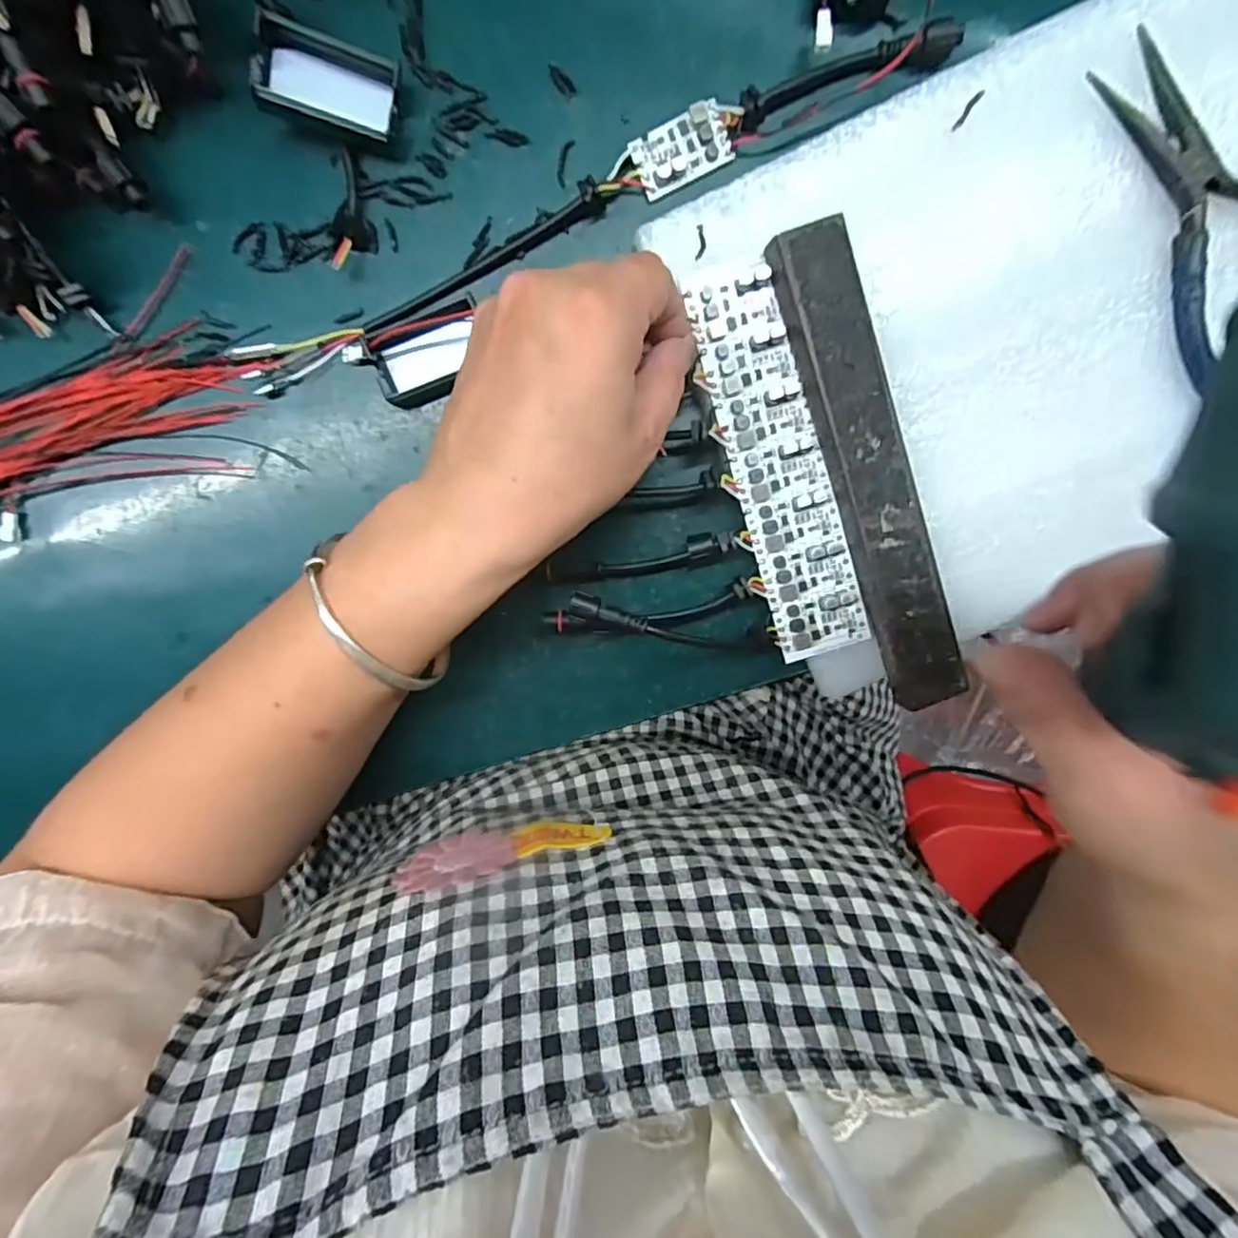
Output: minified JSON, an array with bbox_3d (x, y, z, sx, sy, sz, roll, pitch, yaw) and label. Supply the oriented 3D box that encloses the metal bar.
[{"bbox_3d":[0.109,-0.059,0.261,0.033,0.018,0.202,-20,102,1],"label":"metal bar"}]

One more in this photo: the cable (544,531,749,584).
[{"bbox_3d":[0.012,-0.028,0.284,0.098,0.014,0.012,-10,99,16],"label":"cable"}]

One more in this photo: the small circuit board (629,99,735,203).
[{"bbox_3d":[0.026,-0.198,0.256,0.039,0.008,0.024,-24,102,2],"label":"small circuit board"}]

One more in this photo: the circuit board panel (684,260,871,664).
[{"bbox_3d":[0.070,-0.065,0.268,0.040,0.006,0.169,-19,100,3],"label":"circuit board panel"}]

